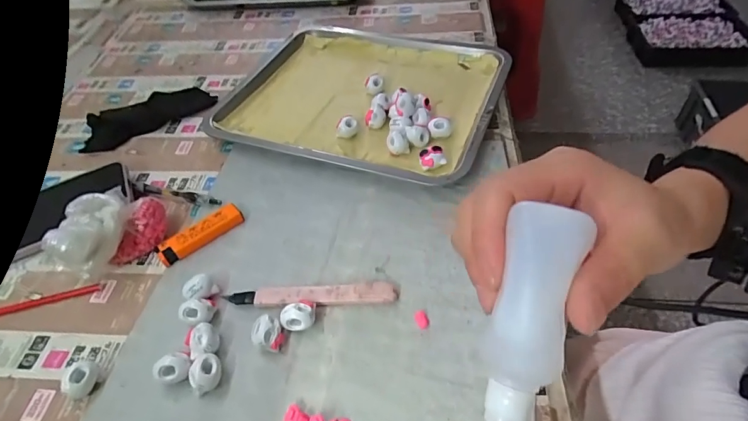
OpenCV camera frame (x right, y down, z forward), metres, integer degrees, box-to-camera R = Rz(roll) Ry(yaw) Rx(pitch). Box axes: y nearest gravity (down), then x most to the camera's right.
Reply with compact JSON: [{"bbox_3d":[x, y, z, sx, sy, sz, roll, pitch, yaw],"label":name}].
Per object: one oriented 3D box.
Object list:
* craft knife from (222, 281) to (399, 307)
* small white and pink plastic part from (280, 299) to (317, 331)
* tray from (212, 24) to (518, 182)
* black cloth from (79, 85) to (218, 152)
[{"bbox_3d":[-0.051,0.068,0.352,0.135,0.011,0.021,-4,47,2],"label":"craft knife"},{"bbox_3d":[-0.057,0.078,0.336,0.026,0.018,0.026,-1,47,4],"label":"small white and pink plastic part"},{"bbox_3d":[-0.017,-0.146,0.529,0.317,0.029,0.274,14,50,17],"label":"tray"},{"bbox_3d":[-0.278,-0.119,0.532,0.151,0.022,0.059,-35,54,-24],"label":"black cloth"}]

